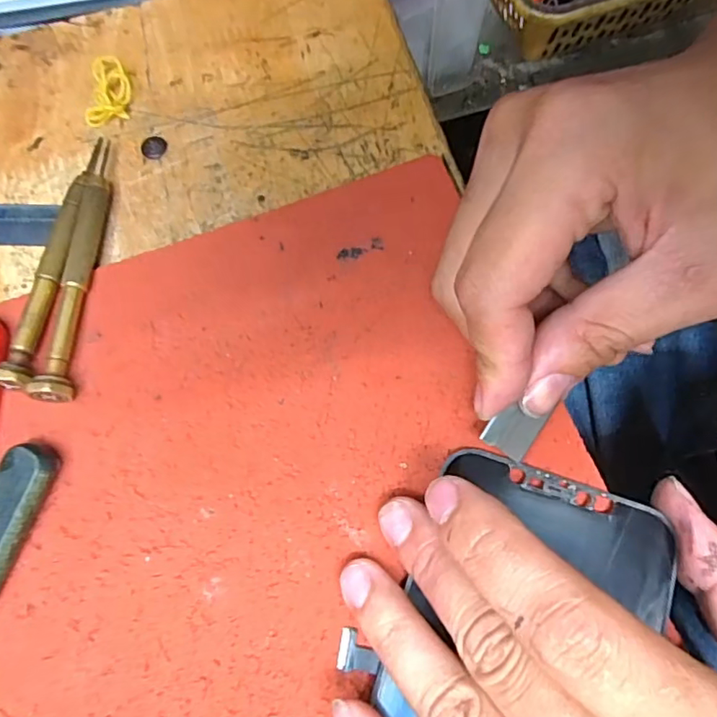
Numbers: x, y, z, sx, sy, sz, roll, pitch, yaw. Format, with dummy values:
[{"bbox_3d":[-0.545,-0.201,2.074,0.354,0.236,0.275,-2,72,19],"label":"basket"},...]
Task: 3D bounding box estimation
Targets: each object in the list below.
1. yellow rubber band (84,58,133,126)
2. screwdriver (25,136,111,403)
[{"bbox_3d":[-0.106,-0.114,0.233,0.017,0.010,0.030,0,72,2],"label":"yellow rubber band"},{"bbox_3d":[-0.104,-0.037,0.204,0.011,0.014,0.112,1,72,2],"label":"screwdriver"}]

